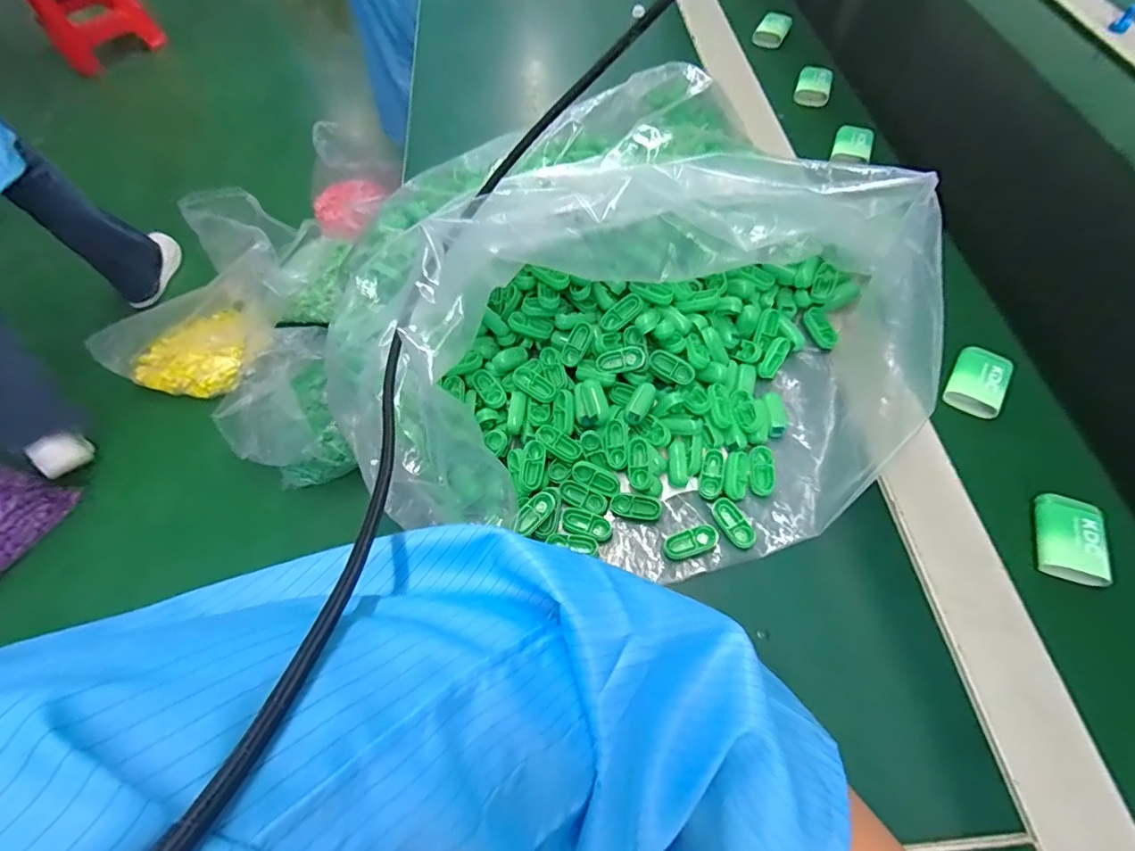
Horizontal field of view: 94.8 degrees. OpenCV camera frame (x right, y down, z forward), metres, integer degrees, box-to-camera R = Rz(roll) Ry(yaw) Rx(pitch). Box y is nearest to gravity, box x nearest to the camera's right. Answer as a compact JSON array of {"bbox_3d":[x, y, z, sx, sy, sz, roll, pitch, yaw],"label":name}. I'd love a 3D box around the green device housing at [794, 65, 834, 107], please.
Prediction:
[{"bbox_3d":[0.276,-0.378,0.584,0.037,0.024,0.045,18,63,13],"label":"green device housing"}]

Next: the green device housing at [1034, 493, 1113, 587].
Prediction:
[{"bbox_3d":[0.312,0.069,0.323,0.031,0.010,0.054,17,62,13],"label":"green device housing"}]

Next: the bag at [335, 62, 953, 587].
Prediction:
[{"bbox_3d":[0.055,-0.040,0.326,0.306,0.141,0.218,-3,60,1],"label":"bag"}]

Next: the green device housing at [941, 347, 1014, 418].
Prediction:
[{"bbox_3d":[0.303,-0.033,0.385,0.035,0.016,0.048,27,65,17],"label":"green device housing"}]

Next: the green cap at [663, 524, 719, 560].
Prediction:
[{"bbox_3d":[0.078,0.074,0.331,0.035,0.006,0.015,-23,60,8],"label":"green cap"}]

